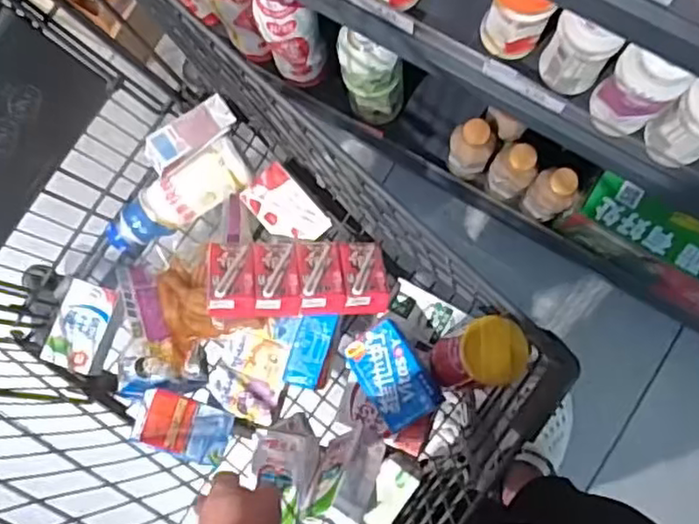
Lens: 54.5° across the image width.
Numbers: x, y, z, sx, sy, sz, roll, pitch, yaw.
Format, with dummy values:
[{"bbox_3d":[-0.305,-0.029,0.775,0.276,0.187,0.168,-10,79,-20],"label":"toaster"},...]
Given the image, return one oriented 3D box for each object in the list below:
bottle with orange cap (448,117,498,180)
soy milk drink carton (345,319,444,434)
[{"bbox_3d":[0.187,-0.172,1.046,0.064,0.169,0.054,12,87,7],"label":"bottle with orange cap"},{"bbox_3d":[0.046,0.122,0.735,0.069,0.033,0.105,-34,83,3],"label":"soy milk drink carton"}]

